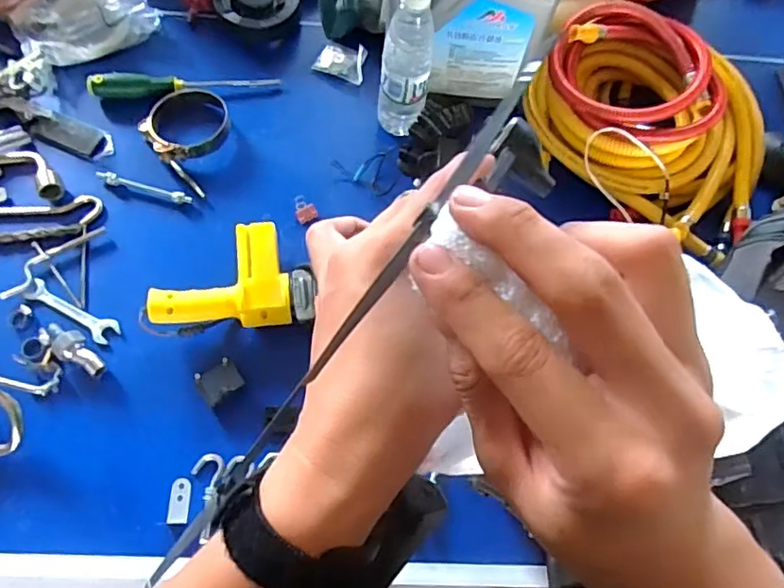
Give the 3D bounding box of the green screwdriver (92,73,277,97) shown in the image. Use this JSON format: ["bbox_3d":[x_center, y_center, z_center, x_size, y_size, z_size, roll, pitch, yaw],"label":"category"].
[{"bbox_3d":[-0.287,-0.287,0.794,0.254,0.026,0.038,-1,70,-5],"label":"green screwdriver"}]

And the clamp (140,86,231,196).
[{"bbox_3d":[-0.277,-0.206,0.756,0.101,0.031,0.137,12,69,0],"label":"clamp"}]

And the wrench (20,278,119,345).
[{"bbox_3d":[-0.376,0.020,0.676,0.122,0.011,0.029,29,70,7],"label":"wrench"}]

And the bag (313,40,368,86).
[{"bbox_3d":[-0.071,-0.339,0.833,0.074,0.016,0.054,22,69,4],"label":"bag"}]

